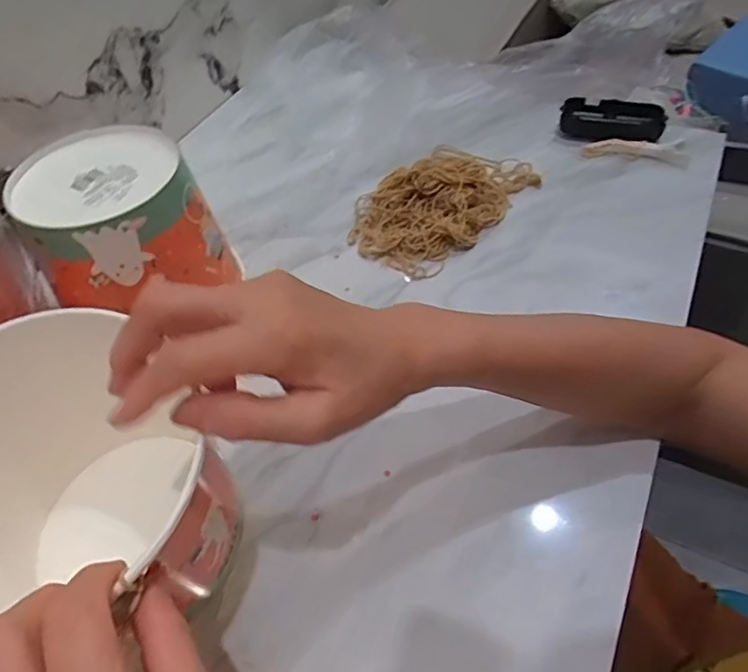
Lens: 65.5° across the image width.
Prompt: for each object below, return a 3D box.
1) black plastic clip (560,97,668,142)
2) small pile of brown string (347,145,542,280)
[{"bbox_3d":[0.268,-0.242,0.656,0.108,0.018,0.057,11,71,22],"label":"black plastic clip"},{"bbox_3d":[0.065,-0.147,0.587,0.203,0.042,0.130,-38,59,-24],"label":"small pile of brown string"}]

